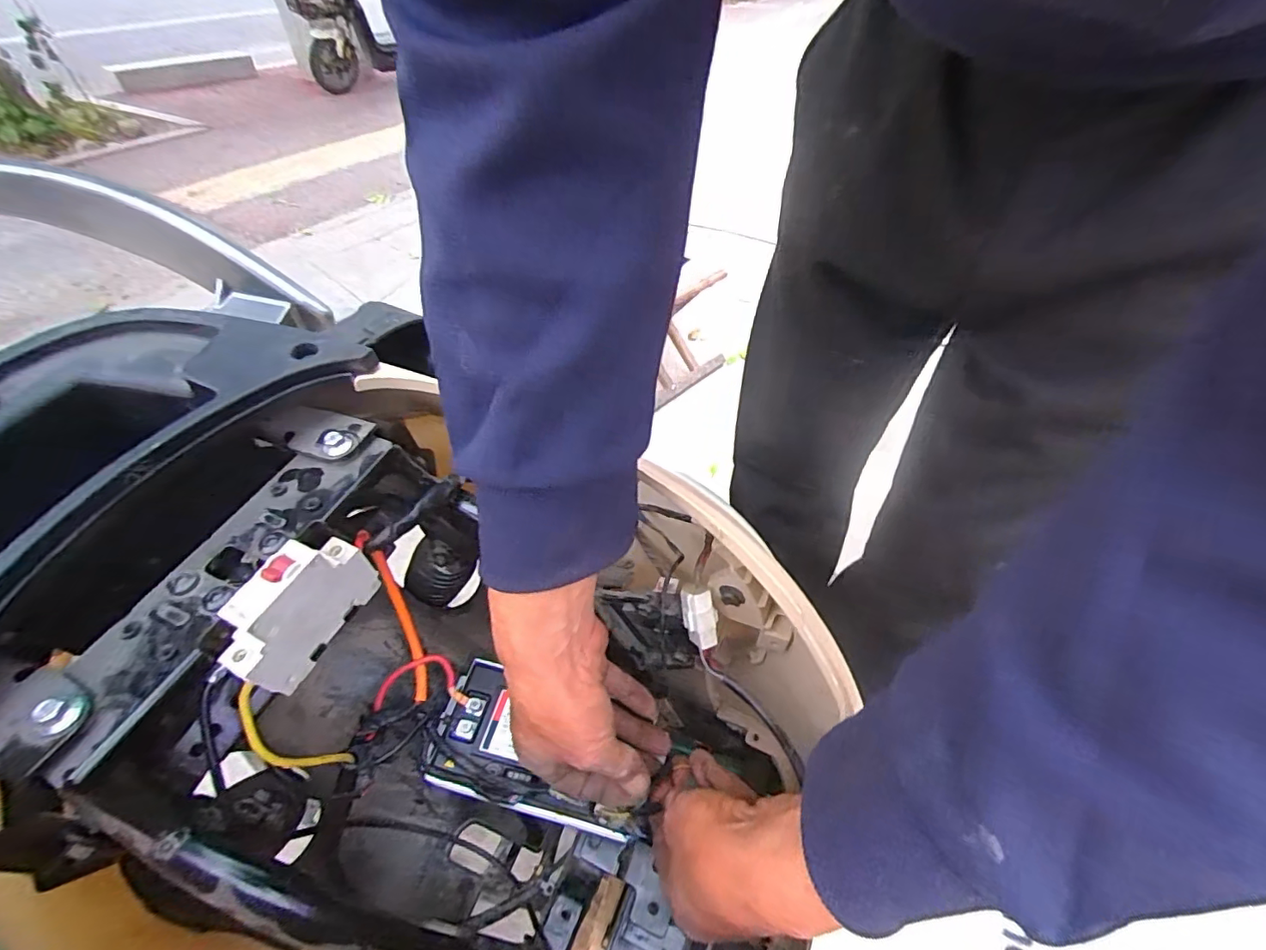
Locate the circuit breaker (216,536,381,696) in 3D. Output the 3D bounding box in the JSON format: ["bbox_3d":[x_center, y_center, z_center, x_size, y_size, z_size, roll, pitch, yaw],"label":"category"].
[{"bbox_3d":[-0.173,0.069,0.283,0.017,0.064,0.077,20,49,17],"label":"circuit breaker"}]

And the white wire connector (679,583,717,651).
[{"bbox_3d":[0.047,0.100,0.380,0.022,0.046,0.013,-15,9,-15],"label":"white wire connector"}]

